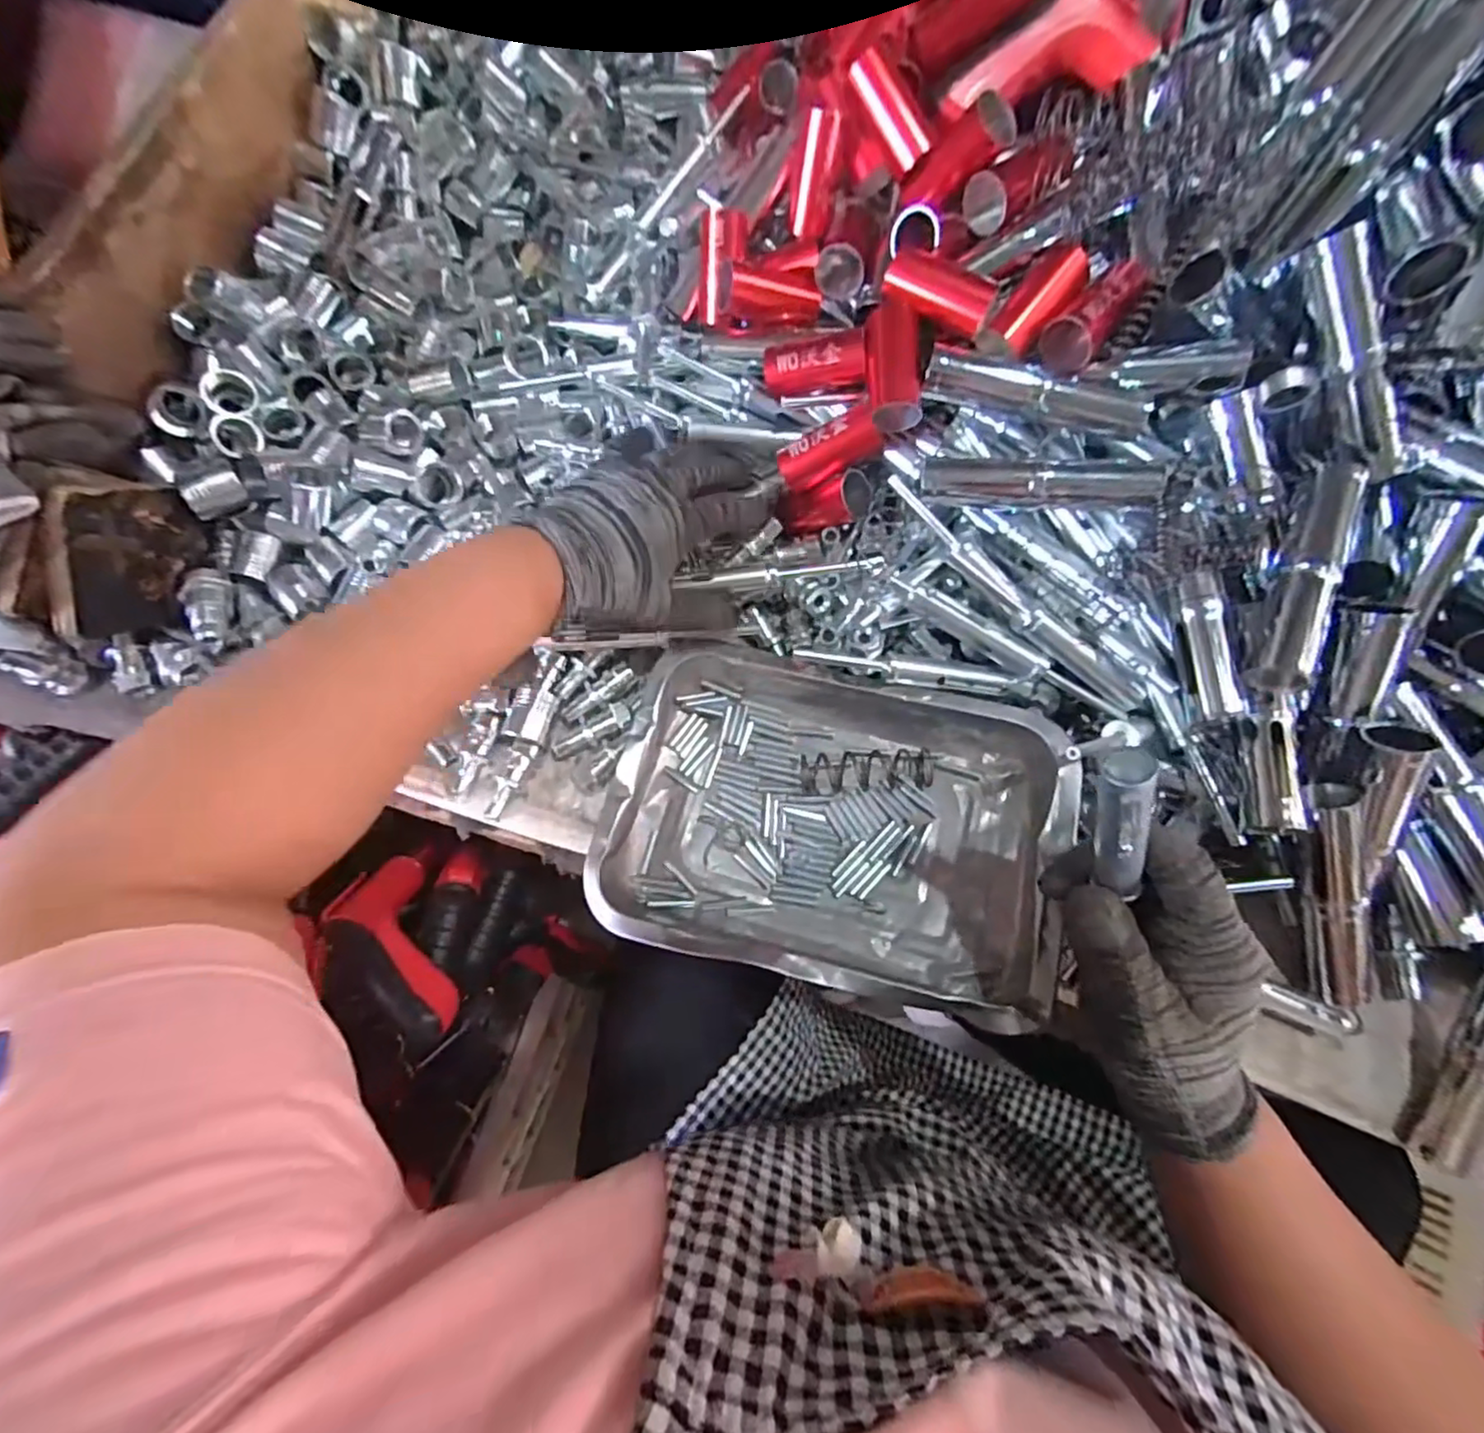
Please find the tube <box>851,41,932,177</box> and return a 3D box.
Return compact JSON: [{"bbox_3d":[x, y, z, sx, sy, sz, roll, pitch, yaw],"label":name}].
[{"bbox_3d":[0.087,-0.354,0.374,0.017,0.021,0.060,-44,107,-11],"label":"tube"}]

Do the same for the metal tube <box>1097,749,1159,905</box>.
[{"bbox_3d":[0.147,0.046,0.247,0.019,0.084,0.017,-31,41,-8],"label":"metal tube"}]

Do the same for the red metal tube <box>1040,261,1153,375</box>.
[{"bbox_3d":[0.207,-0.232,0.372,0.030,0.039,0.066,43,79,11],"label":"red metal tube"}]

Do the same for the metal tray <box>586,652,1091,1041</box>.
[{"bbox_3d":[0.050,0.056,0.375,0.248,0.052,0.181,13,75,4],"label":"metal tray"}]

